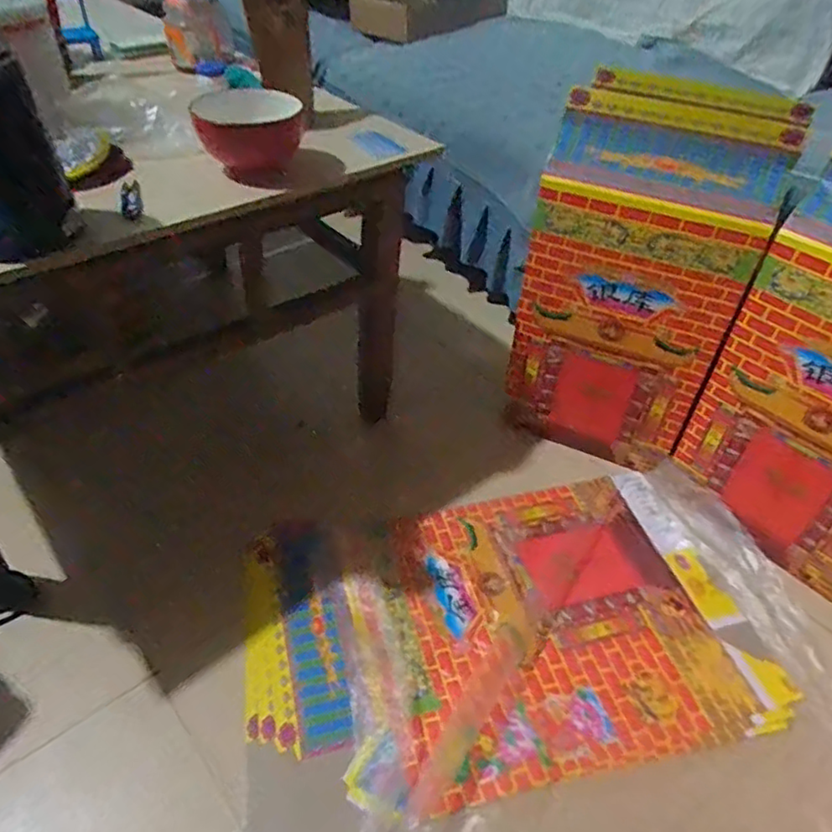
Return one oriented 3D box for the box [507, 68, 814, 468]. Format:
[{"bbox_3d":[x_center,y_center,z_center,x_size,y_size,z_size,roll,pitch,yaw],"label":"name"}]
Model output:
[{"bbox_3d":[0.355,-0.209,1.053,0.324,0.589,0.213,23,48,15],"label":"box"}]

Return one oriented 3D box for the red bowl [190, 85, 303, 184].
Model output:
[{"bbox_3d":[-0.218,-0.362,0.789,0.121,0.099,0.120,-15,49,-20],"label":"red bowl"}]

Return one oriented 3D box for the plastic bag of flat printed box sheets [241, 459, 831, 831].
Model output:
[{"bbox_3d":[0.174,0.325,0.882,0.811,0.050,0.572,-6,45,-8],"label":"plastic bag of flat printed box sheets"}]

